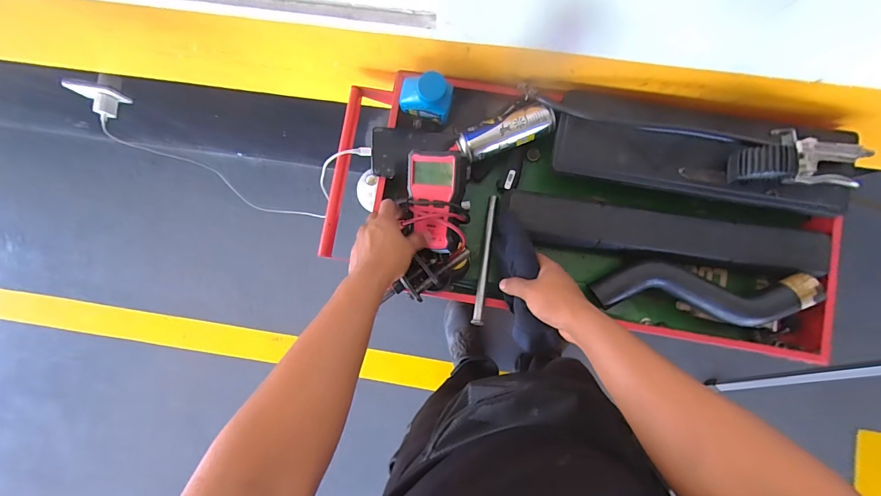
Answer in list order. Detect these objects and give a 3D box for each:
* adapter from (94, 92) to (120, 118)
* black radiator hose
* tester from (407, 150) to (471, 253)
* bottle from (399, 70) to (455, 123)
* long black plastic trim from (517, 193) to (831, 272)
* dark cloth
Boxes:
[{"bbox_3d":[-0.794,-0.337,0.915,0.021,0.044,0.051,17,87,4],"label":"adapter"},{"bbox_3d":[0.388,0.068,0.575,0.303,0.050,0.082,5,86,3],"label":"black radiator hose"},{"bbox_3d":[-0.007,-0.067,0.565,0.085,0.032,0.138,7,101,22],"label":"tester"},{"bbox_3d":[-0.020,-0.217,0.573,0.081,0.120,0.041,11,86,3],"label":"bottle"},{"bbox_3d":[0.337,-0.017,0.575,0.461,0.043,0.071,9,86,3],"label":"long black plastic trim"},{"bbox_3d":[0.115,0.049,0.551,0.056,0.058,0.201,-9,67,0],"label":"dark cloth"}]

